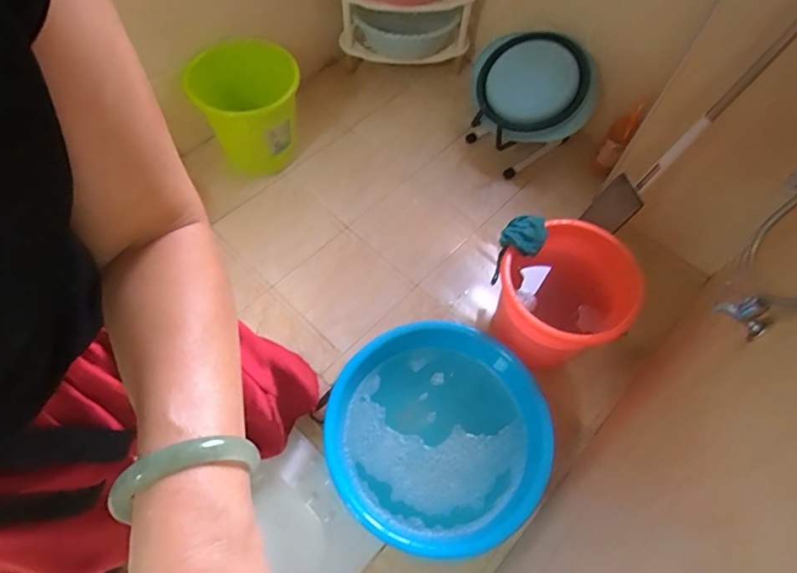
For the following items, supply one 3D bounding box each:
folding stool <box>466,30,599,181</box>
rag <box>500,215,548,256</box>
[{"bbox_3d":[0.383,-0.616,1.574,0.466,0.316,0.334,39,66,16],"label":"folding stool"},{"bbox_3d":[0.296,-0.122,1.130,0.096,0.061,0.081,24,63,9],"label":"rag"}]

